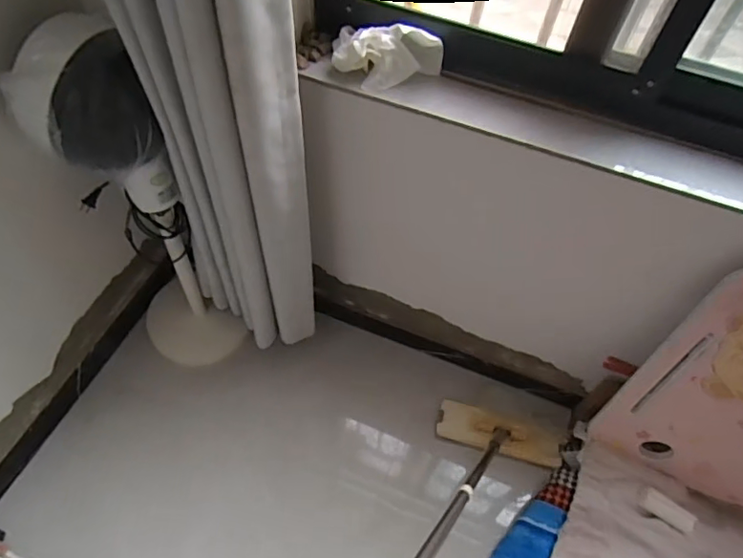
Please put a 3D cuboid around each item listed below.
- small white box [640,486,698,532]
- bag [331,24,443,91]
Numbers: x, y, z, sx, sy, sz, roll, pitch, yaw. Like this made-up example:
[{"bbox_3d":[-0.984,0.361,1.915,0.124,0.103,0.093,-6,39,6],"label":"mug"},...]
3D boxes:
[{"bbox_3d":[0.645,0.502,1.157,0.121,0.024,0.041,28,60,14],"label":"small white box"},{"bbox_3d":[0.018,-0.368,0.874,0.186,0.080,0.081,17,57,7],"label":"bag"}]

